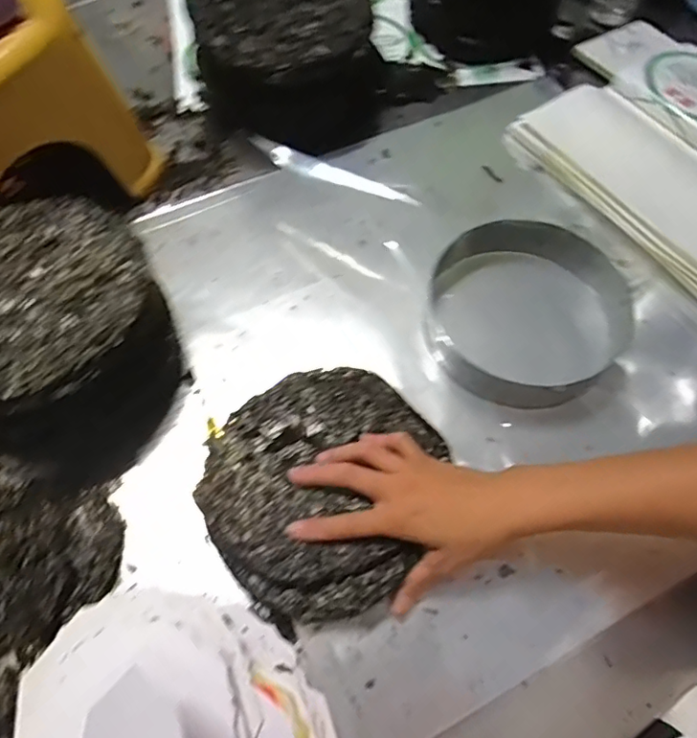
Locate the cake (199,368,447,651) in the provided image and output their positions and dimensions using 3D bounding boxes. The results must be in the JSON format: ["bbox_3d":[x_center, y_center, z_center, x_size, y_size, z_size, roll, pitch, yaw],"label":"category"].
[{"bbox_3d":[-0.018,0.093,0.462,0.201,0.028,0.193,0,63,0],"label":"cake"}]

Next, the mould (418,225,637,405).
[{"bbox_3d":[0.168,-0.056,0.531,0.185,0.053,0.191,0,63,0],"label":"mould"}]

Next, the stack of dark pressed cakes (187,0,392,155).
[{"bbox_3d":[-0.066,-0.386,0.658,0.223,0.130,0.259,3,63,2],"label":"stack of dark pressed cakes"}]

